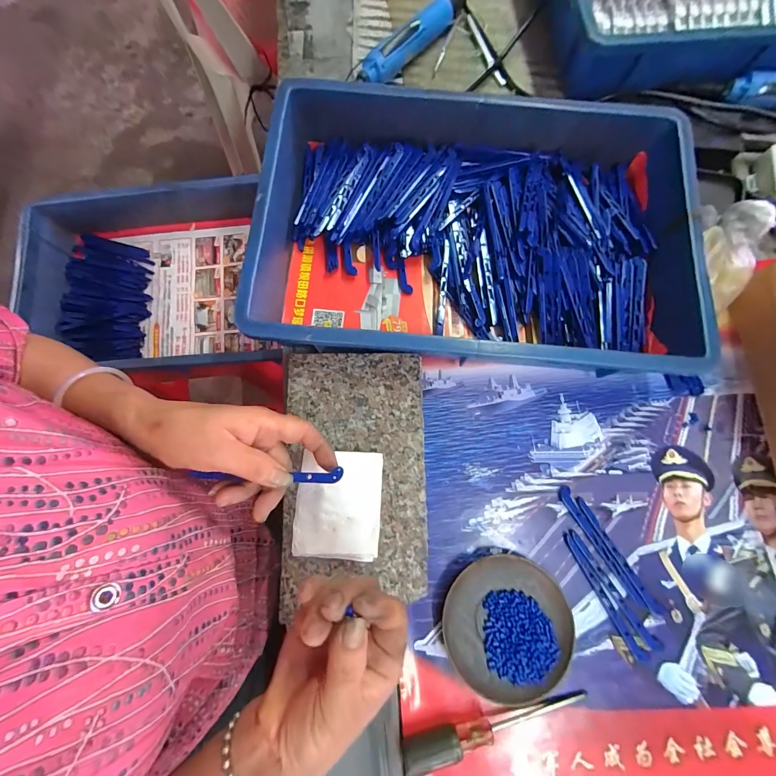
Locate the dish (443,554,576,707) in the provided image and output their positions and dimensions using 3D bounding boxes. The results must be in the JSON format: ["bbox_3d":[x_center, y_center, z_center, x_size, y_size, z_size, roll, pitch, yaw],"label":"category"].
[{"bbox_3d":[0.107,0.217,0.309,0.110,0.018,0.113,0,77,-1],"label":"dish"}]

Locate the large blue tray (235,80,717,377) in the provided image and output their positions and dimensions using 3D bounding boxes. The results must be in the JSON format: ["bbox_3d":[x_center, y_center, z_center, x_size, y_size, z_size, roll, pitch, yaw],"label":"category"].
[{"bbox_3d":[0.094,-0.158,0.360,0.450,0.080,0.289,3,77,0],"label":"large blue tray"}]

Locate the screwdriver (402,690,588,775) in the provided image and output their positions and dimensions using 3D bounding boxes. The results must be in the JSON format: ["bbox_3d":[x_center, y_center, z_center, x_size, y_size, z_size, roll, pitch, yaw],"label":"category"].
[{"bbox_3d":[0.094,0.288,0.286,0.165,0.024,0.017,-13,78,-3],"label":"screwdriver"}]

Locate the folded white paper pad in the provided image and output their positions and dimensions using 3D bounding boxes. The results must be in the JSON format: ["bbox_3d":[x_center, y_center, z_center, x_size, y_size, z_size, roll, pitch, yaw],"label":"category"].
[{"bbox_3d":[-0.046,0.105,0.309,0.076,0.013,0.091,3,77,0],"label":"folded white paper pad"}]

